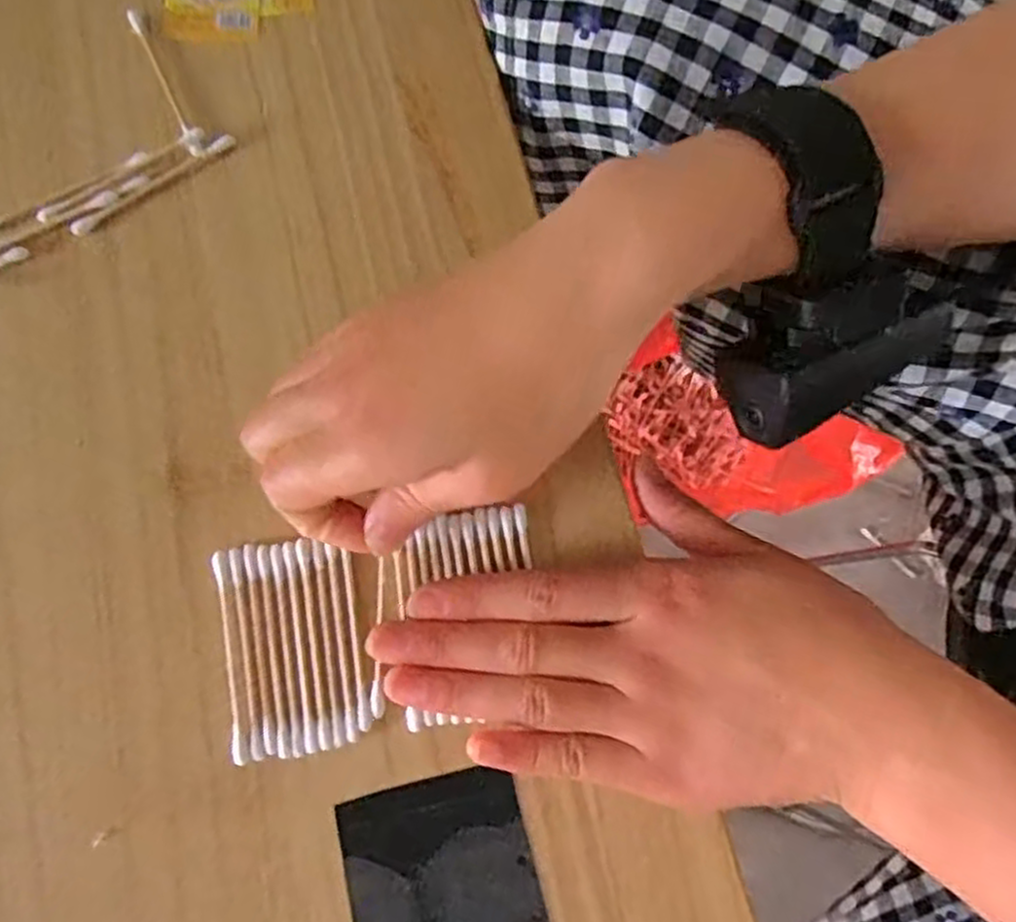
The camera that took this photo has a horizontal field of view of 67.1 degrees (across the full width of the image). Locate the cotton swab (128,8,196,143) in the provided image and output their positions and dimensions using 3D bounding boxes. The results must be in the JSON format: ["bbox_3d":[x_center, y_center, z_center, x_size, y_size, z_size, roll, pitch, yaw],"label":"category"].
[{"bbox_3d":[-0.139,-0.154,0.305,0.005,0.004,0.068,-25,79,-7],"label":"cotton swab"}]

